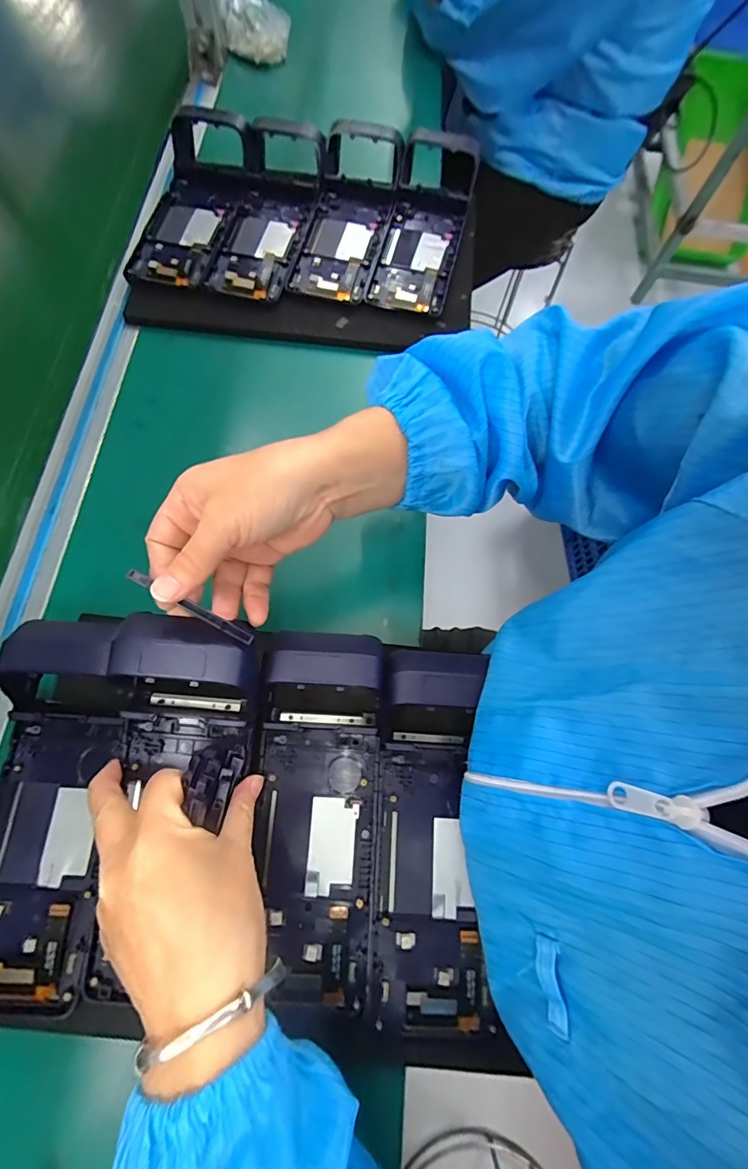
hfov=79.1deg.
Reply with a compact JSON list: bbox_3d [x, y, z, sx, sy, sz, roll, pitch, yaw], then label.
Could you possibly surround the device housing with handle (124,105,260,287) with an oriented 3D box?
[{"bbox_3d":[-0.191,-0.403,0.472,0.090,0.043,0.211,15,71,5],"label":"device housing with handle"}]

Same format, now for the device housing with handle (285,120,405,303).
[{"bbox_3d":[-0.028,-0.387,0.463,0.080,0.044,0.205,11,71,4],"label":"device housing with handle"}]

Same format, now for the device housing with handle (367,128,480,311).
[{"bbox_3d":[0.049,-0.370,0.459,0.083,0.042,0.206,14,71,5],"label":"device housing with handle"}]

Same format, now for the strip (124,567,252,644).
[{"bbox_3d":[-0.100,0.013,0.249,0.073,0.004,0.006,32,73,-12],"label":"strip"}]

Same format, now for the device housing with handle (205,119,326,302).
[{"bbox_3d":[-0.110,-0.391,0.464,0.084,0.041,0.211,10,71,4],"label":"device housing with handle"}]

